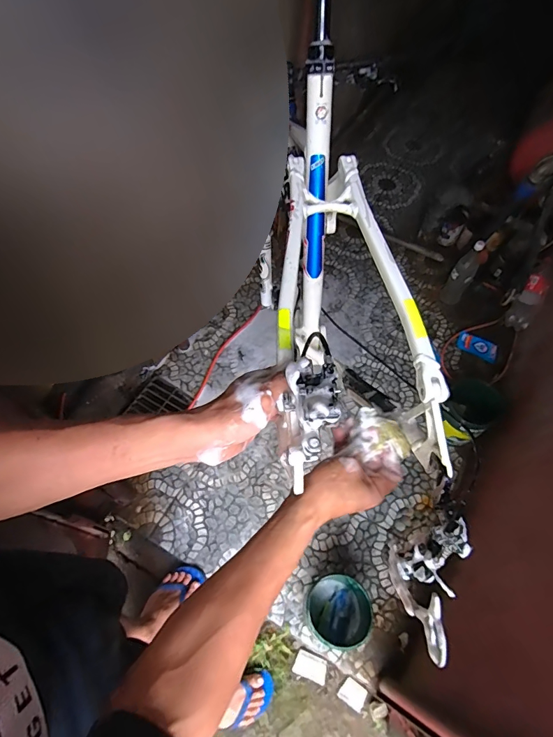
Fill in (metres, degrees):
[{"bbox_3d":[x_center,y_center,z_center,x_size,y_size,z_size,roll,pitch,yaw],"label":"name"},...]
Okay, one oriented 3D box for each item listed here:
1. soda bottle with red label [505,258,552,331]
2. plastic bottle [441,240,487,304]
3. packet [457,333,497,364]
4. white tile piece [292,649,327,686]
[{"bbox_3d":[0.917,-0.275,1.464,0.079,0.090,0.278,28,89,13],"label":"soda bottle with red label"},{"bbox_3d":[0.734,-0.374,1.599,0.087,0.296,0.102,35,66,16],"label":"plastic bottle"},{"bbox_3d":[0.791,-0.081,1.609,0.148,0.026,0.082,24,63,11],"label":"packet"},{"bbox_3d":[0.098,0.837,1.144,0.093,0.007,0.060,20,62,9],"label":"white tile piece"}]

